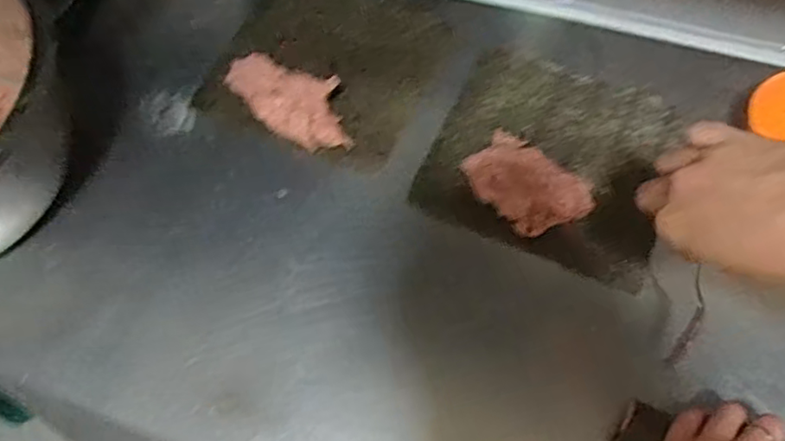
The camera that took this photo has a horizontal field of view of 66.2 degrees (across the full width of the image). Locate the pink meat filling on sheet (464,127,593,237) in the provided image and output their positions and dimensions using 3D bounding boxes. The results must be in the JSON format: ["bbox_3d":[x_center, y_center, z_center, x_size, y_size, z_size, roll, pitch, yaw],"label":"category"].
[{"bbox_3d":[0.107,-0.030,0.502,0.069,0.043,0.101,-33,71,-14],"label":"pink meat filling on sheet"}]

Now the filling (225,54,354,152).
[{"bbox_3d":[-0.094,-0.111,0.547,0.130,0.026,0.062,27,69,10],"label":"filling"}]

